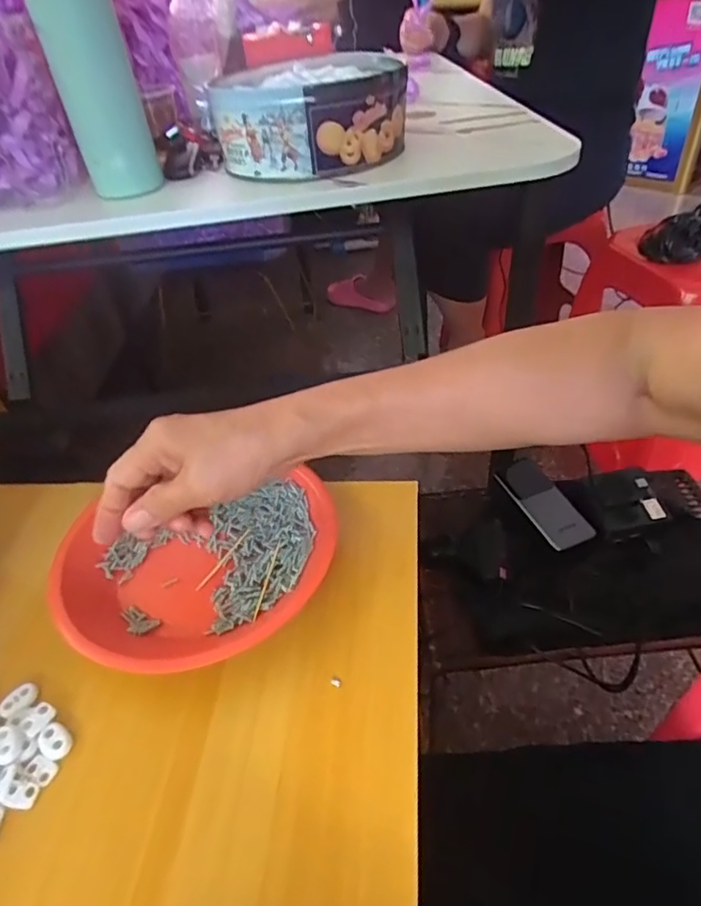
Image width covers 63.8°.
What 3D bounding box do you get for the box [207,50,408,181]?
[{"bbox_3d":[-0.036,-0.344,0.573,0.170,0.073,0.170,13,44,20],"label":"box"}]

